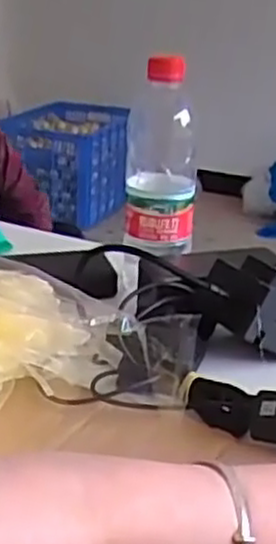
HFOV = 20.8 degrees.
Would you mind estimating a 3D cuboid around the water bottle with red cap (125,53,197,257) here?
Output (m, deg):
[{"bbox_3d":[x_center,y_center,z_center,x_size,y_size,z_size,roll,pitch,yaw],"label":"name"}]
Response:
[{"bbox_3d":[0.020,-0.096,0.650,0.063,0.164,0.068,5,22,4],"label":"water bottle with red cap"}]

